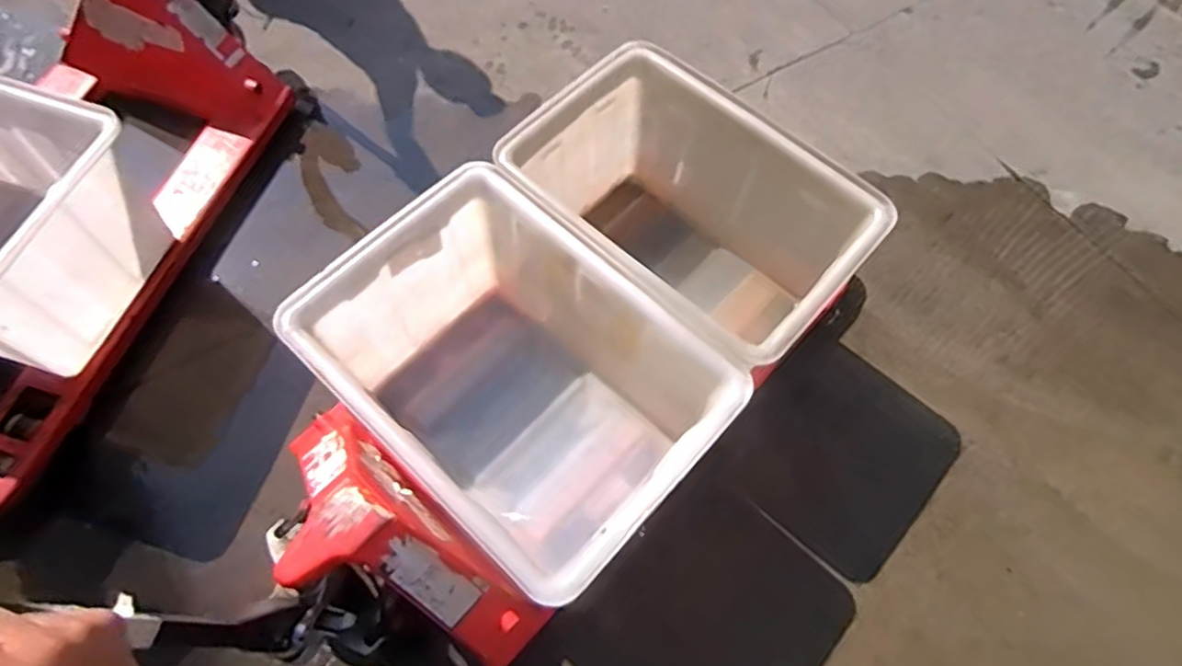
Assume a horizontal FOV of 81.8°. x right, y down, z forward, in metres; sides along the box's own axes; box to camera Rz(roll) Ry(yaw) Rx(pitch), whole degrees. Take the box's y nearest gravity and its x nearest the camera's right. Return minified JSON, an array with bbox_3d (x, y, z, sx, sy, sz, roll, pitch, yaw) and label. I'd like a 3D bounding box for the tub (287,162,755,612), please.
[{"bbox_3d":[-0.144,0.100,1.413,0.734,0.422,0.541,41,70,16],"label":"tub"}]

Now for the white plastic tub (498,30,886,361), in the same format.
[{"bbox_3d":[0.209,-0.236,1.632,0.722,0.516,0.499,39,70,16],"label":"white plastic tub"}]

